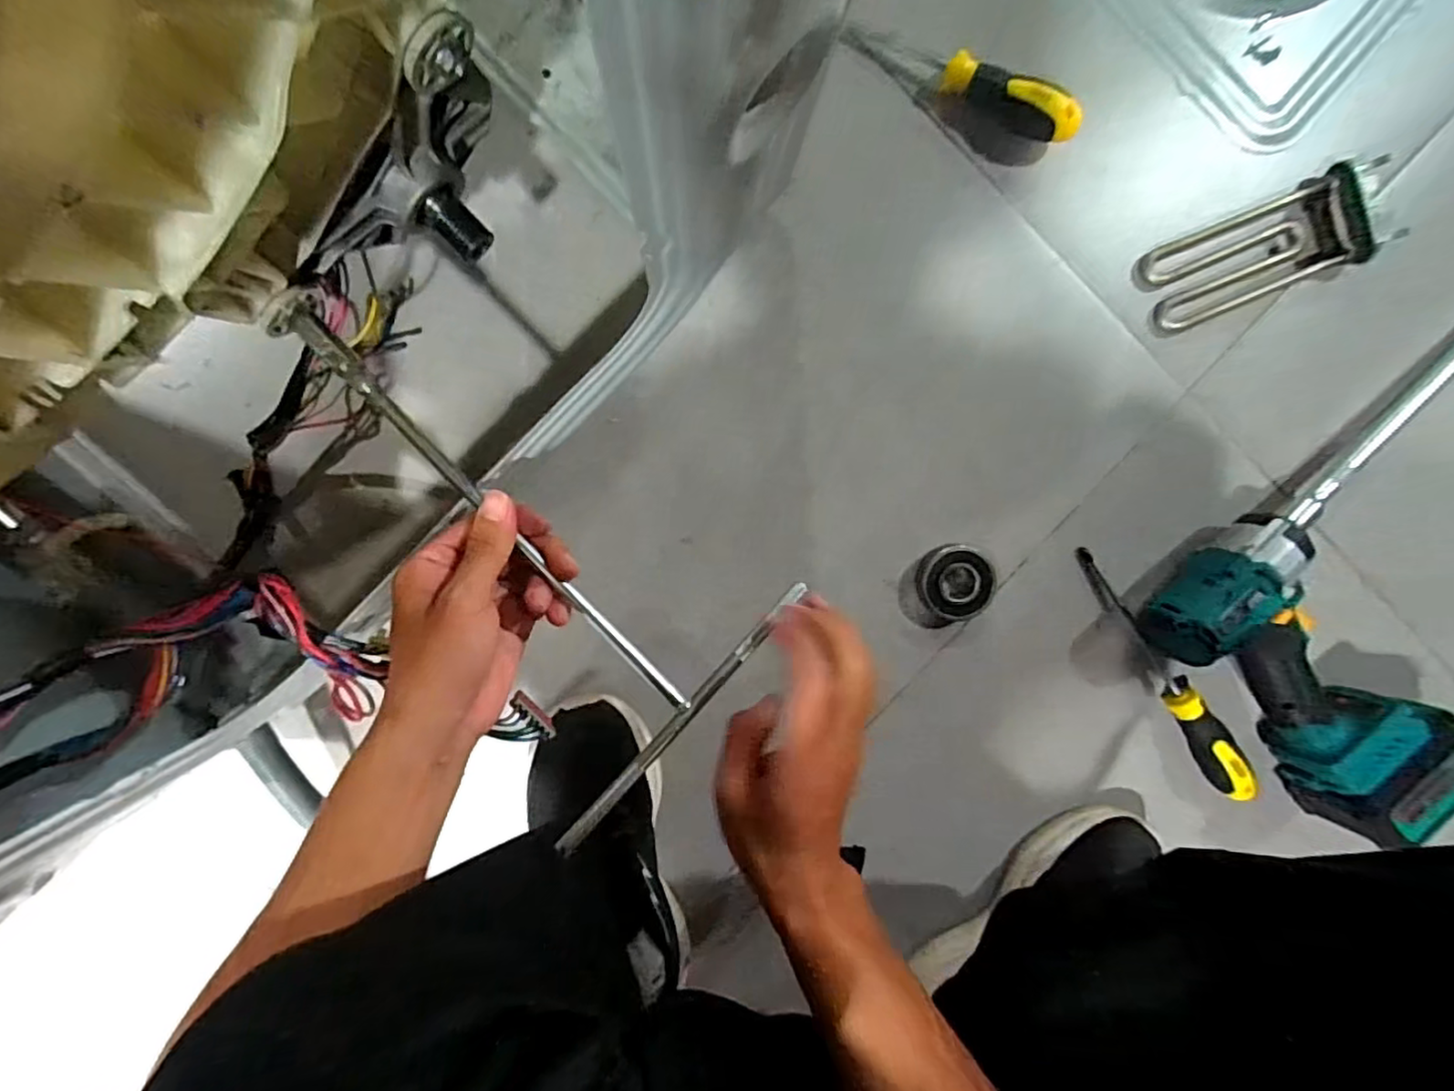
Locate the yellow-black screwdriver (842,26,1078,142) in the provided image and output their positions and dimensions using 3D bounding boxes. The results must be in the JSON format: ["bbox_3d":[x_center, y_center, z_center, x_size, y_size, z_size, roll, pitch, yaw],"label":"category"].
[{"bbox_3d":[0.171,-0.335,0.455,0.175,0.028,0.030,20,95,-5],"label":"yellow-black screwdriver"}]

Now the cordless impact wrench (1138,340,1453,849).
[{"bbox_3d":[0.563,0.013,0.494,0.406,0.088,0.252,-44,97,3],"label":"cordless impact wrench"}]

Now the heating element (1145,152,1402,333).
[{"bbox_3d":[0.424,-0.233,0.489,0.181,0.020,0.072,-21,97,0],"label":"heating element"}]

